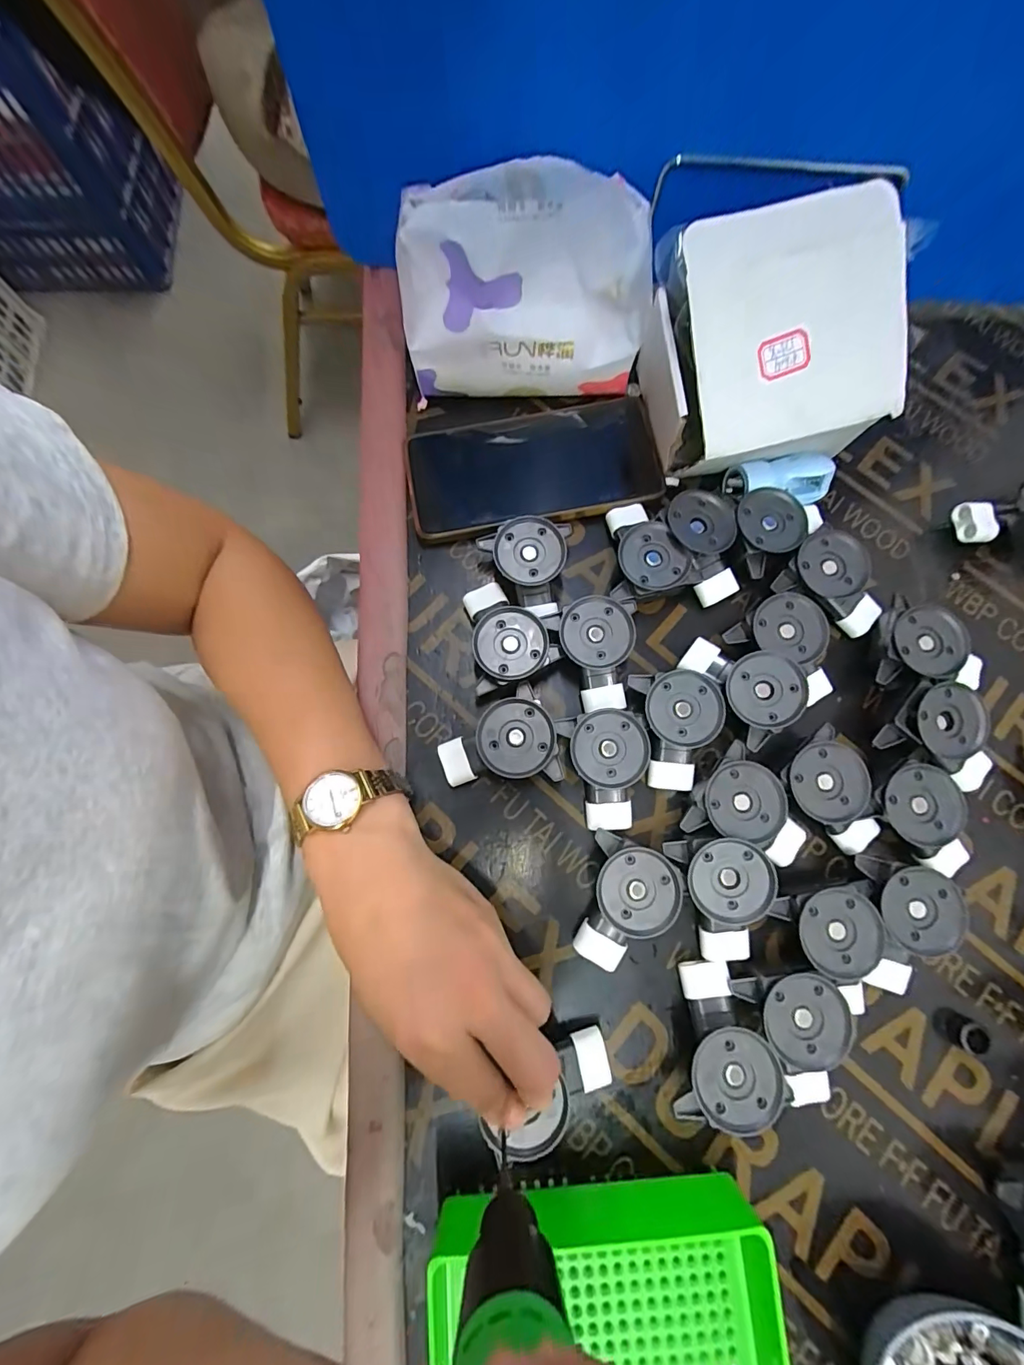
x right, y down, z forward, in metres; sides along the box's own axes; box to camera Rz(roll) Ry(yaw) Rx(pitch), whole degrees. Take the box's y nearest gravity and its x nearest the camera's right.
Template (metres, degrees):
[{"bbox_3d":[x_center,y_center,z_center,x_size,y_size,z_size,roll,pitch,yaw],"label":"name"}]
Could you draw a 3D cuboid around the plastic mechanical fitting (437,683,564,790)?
[{"bbox_3d":[-0.008,0.038,0.265,0.064,0.030,0.053,-23,80,-6],"label":"plastic mechanical fitting"}]

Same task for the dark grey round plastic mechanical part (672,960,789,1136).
[{"bbox_3d":[0.106,0.181,0.236,0.048,0.031,0.065,-2,78,-2],"label":"dark grey round plastic mechanical part"}]

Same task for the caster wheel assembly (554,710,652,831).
[{"bbox_3d":[0.054,0.049,0.264,0.044,0.028,0.064,-11,79,-4],"label":"caster wheel assembly"}]

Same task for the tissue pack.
[{"bbox_3d":[0.008,-0.238,0.281,0.142,0.093,0.063,-1,78,-1],"label":"tissue pack"}]

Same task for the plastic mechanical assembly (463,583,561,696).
[{"bbox_3d":[-0.003,-0.030,0.280,0.048,0.030,0.064,-16,79,-4],"label":"plastic mechanical assembly"}]

